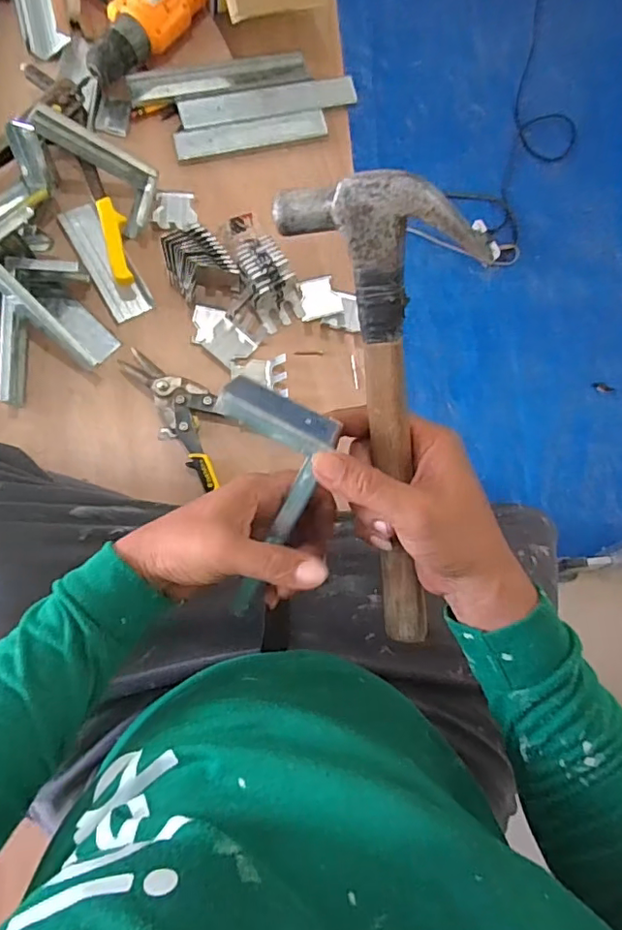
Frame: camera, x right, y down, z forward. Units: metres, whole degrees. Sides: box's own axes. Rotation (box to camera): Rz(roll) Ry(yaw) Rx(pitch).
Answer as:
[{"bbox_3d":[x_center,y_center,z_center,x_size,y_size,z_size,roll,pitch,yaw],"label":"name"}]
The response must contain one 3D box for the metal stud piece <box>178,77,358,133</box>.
[{"bbox_3d":[-0.053,-0.460,0.694,0.225,0.011,0.043,-17,85,-9],"label":"metal stud piece"}]

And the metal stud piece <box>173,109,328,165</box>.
[{"bbox_3d":[-0.075,-0.418,0.695,0.193,0.018,0.034,-16,84,-9],"label":"metal stud piece"}]

